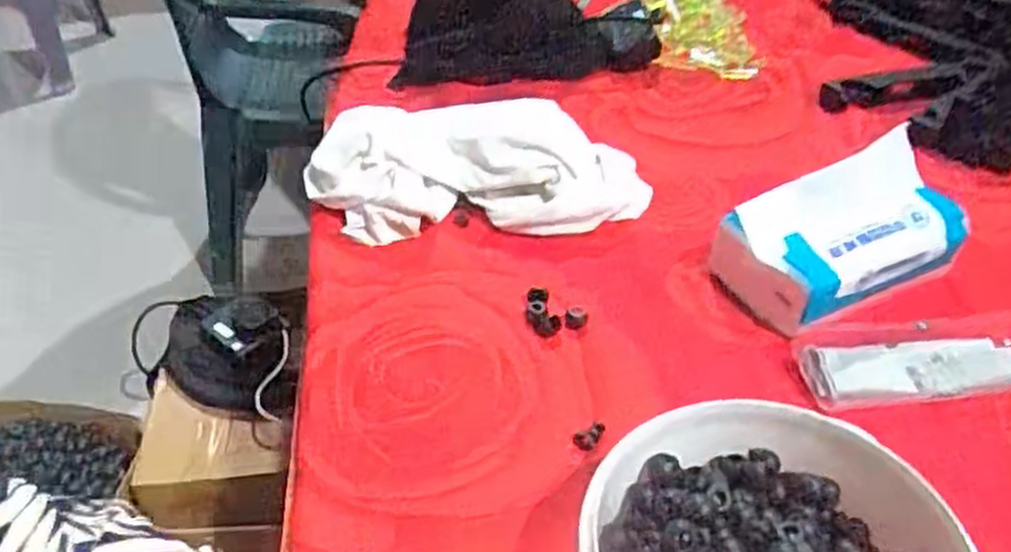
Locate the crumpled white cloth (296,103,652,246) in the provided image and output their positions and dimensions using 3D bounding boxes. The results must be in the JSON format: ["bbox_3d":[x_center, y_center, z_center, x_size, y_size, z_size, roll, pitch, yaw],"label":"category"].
[{"bbox_3d":[-0.020,-0.083,0.631,0.268,0.071,0.089,1,39,1],"label":"crumpled white cloth"}]

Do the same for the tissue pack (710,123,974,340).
[{"bbox_3d":[0.236,-0.038,0.559,0.158,0.084,0.098,-18,43,-20],"label":"tissue pack"}]

